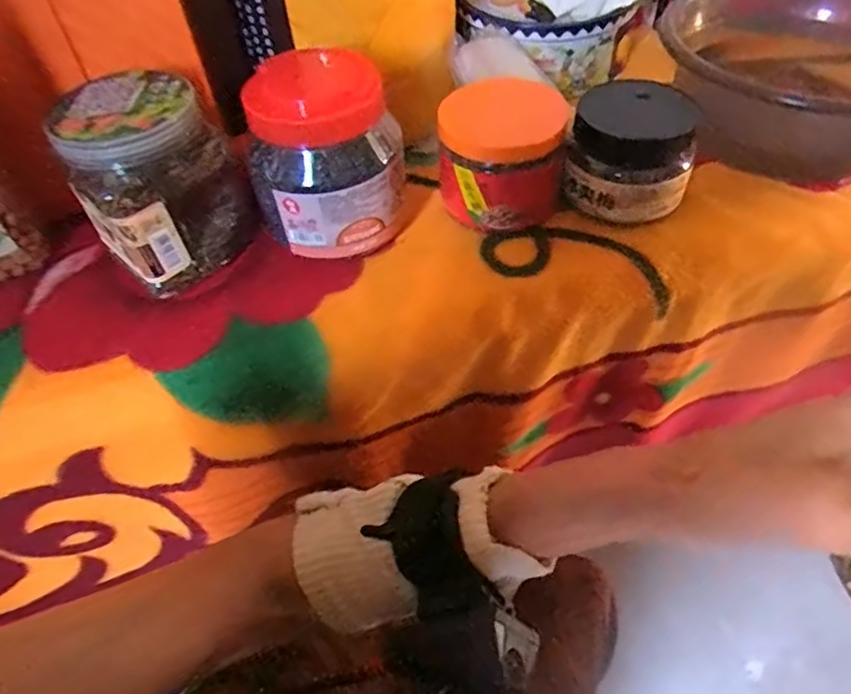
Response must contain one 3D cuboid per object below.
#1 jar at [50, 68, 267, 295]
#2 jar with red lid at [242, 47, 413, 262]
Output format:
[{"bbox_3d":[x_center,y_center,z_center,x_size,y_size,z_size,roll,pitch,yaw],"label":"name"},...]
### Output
[{"bbox_3d":[-0.196,-0.125,0.446,0.108,0.120,0.095,-36,60,-21],"label":"jar"},{"bbox_3d":[-0.072,-0.138,0.457,0.114,0.124,0.100,-16,55,-9],"label":"jar with red lid"}]

